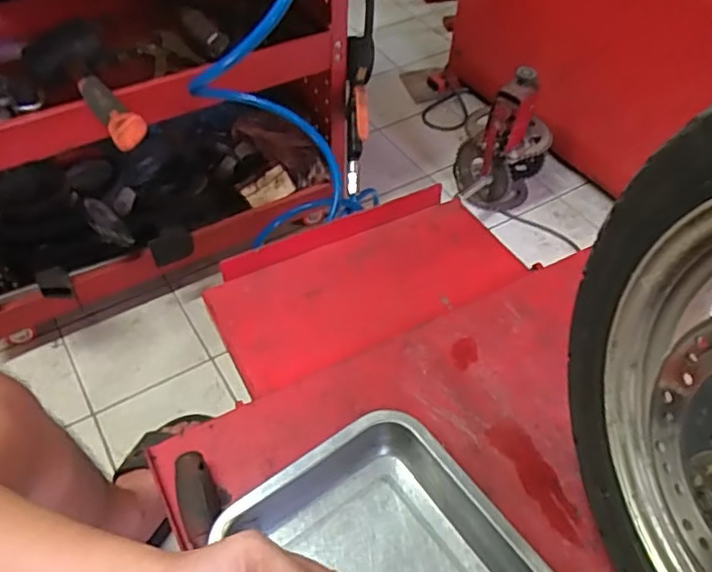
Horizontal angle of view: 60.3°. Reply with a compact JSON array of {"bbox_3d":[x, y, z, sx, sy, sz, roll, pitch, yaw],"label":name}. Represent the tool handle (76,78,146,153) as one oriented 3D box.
[{"bbox_3d":[-0.302,-0.221,0.754,0.040,0.034,0.159,-26,55,-22],"label":"tool handle"}]

